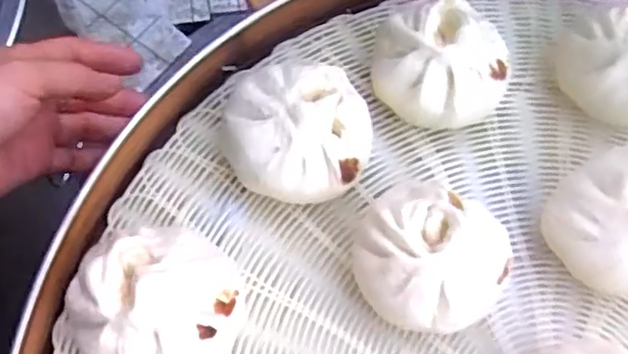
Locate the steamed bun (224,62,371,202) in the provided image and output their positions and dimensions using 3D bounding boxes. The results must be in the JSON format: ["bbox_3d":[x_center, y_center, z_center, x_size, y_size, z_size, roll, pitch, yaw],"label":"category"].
[{"bbox_3d":[-0.008,-0.020,0.316,0.072,0.048,0.067,-3,69,-3],"label":"steamed bun"}]

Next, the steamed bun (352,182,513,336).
[{"bbox_3d":[0.052,0.038,0.297,0.069,0.046,0.065,16,69,4],"label":"steamed bun"}]

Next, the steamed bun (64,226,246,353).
[{"bbox_3d":[-0.065,0.056,0.283,0.065,0.050,0.067,1,68,-2],"label":"steamed bun"}]

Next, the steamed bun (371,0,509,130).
[{"bbox_3d":[0.064,-0.057,0.334,0.069,0.048,0.063,16,69,4],"label":"steamed bun"}]

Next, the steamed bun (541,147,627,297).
[{"bbox_3d":[0.143,0.025,0.302,0.064,0.051,0.064,1,68,-2],"label":"steamed bun"}]

